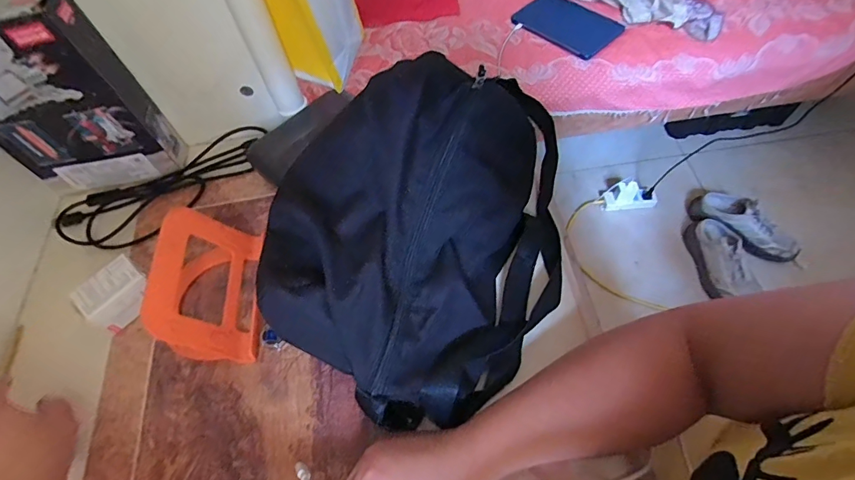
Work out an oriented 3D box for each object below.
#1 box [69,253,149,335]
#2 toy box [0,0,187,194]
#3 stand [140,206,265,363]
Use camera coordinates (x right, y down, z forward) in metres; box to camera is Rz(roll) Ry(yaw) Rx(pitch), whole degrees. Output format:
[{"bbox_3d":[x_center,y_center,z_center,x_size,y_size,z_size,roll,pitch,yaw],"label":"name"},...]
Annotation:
[{"bbox_3d":[-0.304,0.056,0.434,0.042,0.047,0.060,38,69,23],"label":"box"},{"bbox_3d":[-0.385,-0.143,0.460,0.149,0.213,0.058,-11,59,-2],"label":"toy box"},{"bbox_3d":[-0.213,0.045,0.413,0.087,0.083,0.139,-15,60,-4],"label":"stand"}]

